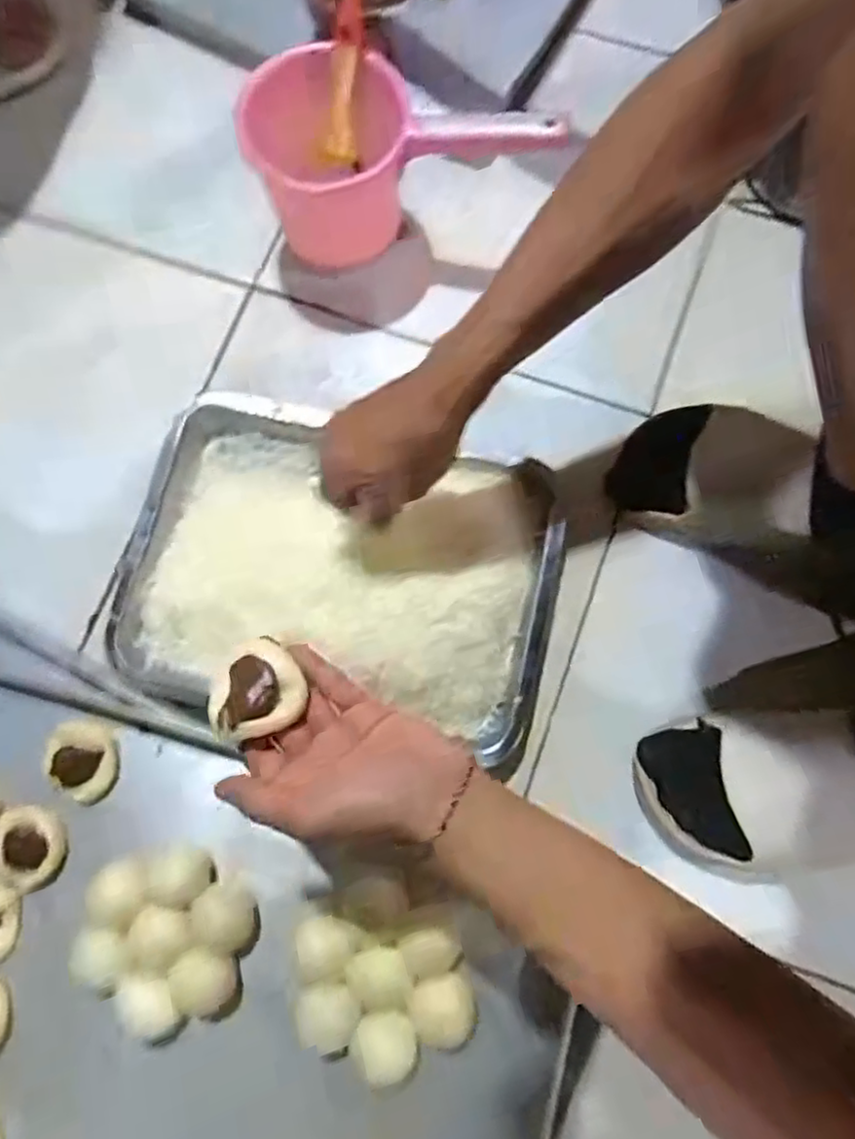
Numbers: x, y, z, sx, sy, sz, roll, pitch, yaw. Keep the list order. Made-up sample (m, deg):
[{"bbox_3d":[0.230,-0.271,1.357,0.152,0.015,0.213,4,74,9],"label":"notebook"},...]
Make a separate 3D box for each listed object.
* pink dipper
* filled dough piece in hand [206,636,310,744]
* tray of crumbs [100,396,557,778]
[{"bbox_3d":[-0.031,-0.364,0.592,0.245,0.138,0.126,-7,78,-1],"label":"pink dipper"},{"bbox_3d":[-0.097,0.066,0.377,0.050,0.019,0.053,-15,78,-3],"label":"filled dough piece in hand"},{"bbox_3d":[-0.071,-0.001,0.548,0.352,0.060,0.245,12,78,3],"label":"tray of crumbs"}]

